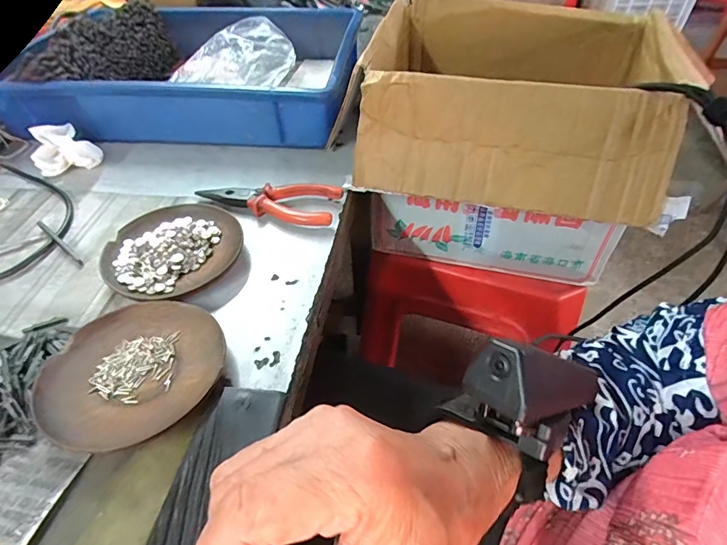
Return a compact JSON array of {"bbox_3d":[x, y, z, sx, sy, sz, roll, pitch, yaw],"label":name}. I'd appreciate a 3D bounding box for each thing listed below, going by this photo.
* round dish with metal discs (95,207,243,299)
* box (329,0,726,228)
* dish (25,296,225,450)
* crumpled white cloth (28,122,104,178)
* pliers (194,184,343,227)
[{"bbox_3d":[-0.168,-0.021,0.377,0.107,0.012,0.110,-2,46,2],"label":"round dish with metal discs"},{"bbox_3d":[0.181,-0.199,0.468,0.354,0.098,0.308,11,48,14],"label":"box"},{"bbox_3d":[-0.153,0.063,0.289,0.110,0.017,0.111,-2,46,2],"label":"dish"},{"bbox_3d":[-0.333,-0.136,0.476,0.063,0.043,0.062,31,56,29],"label":"crumpled white cloth"},{"bbox_3d":[-0.096,-0.072,0.427,0.142,0.017,0.048,7,47,10],"label":"pliers"}]

